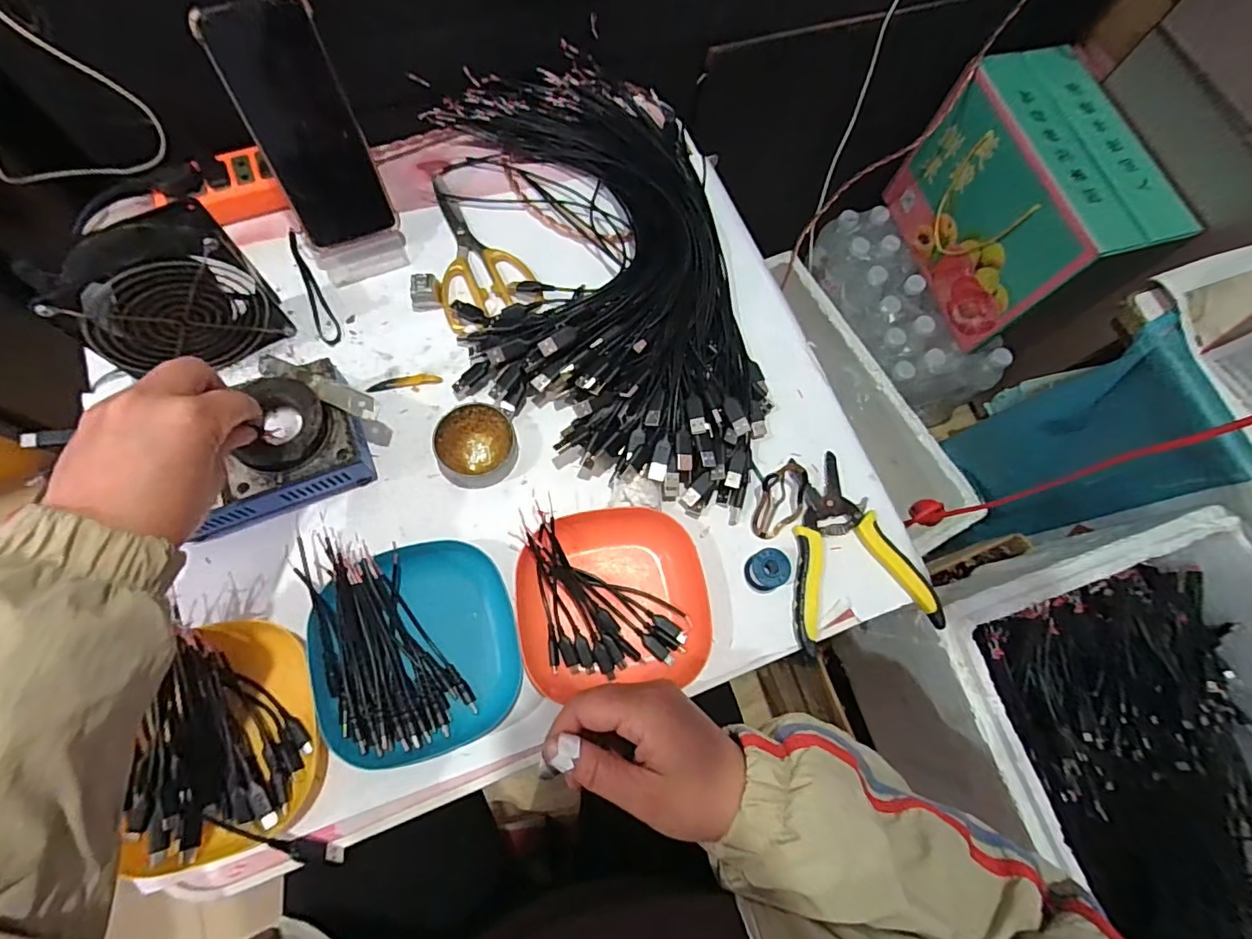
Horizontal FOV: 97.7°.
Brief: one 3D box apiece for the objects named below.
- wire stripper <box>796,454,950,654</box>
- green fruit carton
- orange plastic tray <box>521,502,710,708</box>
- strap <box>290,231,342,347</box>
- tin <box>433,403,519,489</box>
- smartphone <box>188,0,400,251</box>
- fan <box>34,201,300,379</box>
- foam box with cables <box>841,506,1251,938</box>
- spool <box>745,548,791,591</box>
[{"bbox_3d":[0.194,0.065,0.453,0.114,0.014,0.158,3,73,-4],"label":"wire stripper"},{"bbox_3d":[0.577,-0.376,0.820,0.170,0.253,0.326,-11,74,-9],"label":"green fruit carton"},{"bbox_3d":[-0.009,0.097,0.418,0.138,0.027,0.132,-3,73,-6],"label":"orange plastic tray"},{"bbox_3d":[-0.284,-0.162,0.493,0.017,0.011,0.119,-25,76,-15],"label":"strap"},{"bbox_3d":[-0.122,-0.021,0.451,0.062,0.026,0.064,1,73,-5],"label":"tin"},{"bbox_3d":[-0.254,-0.268,0.439,0.079,0.165,0.006,-23,43,-12],"label":"smartphone"},{"bbox_3d":[-0.345,-0.130,0.422,0.119,0.122,0.056,-36,79,-14],"label":"fan"},{"bbox_3d":[0.502,0.344,0.513,0.341,0.195,0.530,-20,76,-11],"label":"foam box with cables"},{"bbox_3d":[0.113,0.080,0.437,0.029,0.026,0.030,1,73,-5],"label":"spool"}]

